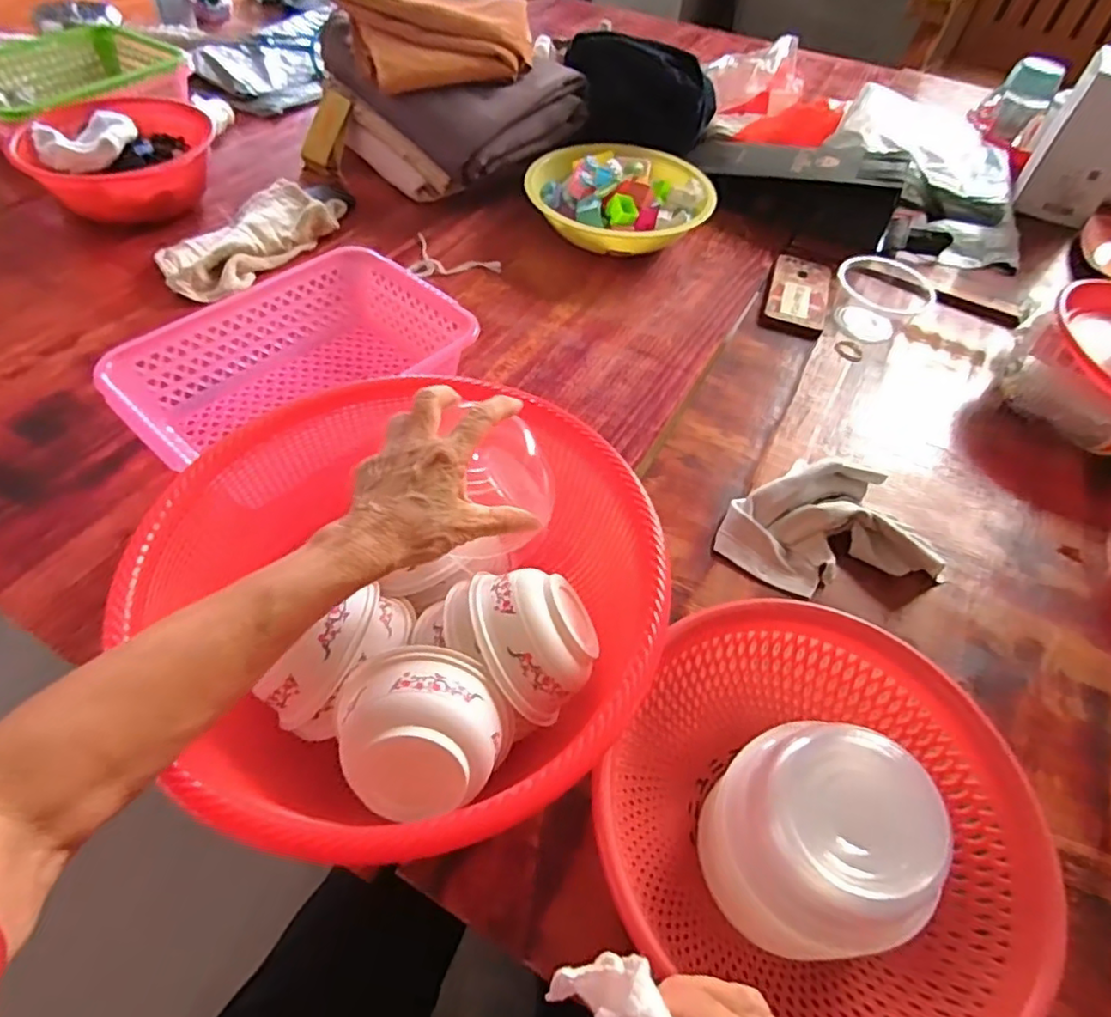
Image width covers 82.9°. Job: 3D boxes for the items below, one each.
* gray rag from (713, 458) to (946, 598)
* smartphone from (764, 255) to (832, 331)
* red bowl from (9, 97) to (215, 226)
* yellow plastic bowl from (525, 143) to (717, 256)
[{"bbox_3d":[0.243,0.019,0.576,0.183,0.044,0.123,-9,54,-11],"label":"gray rag"},{"bbox_3d":[0.323,-0.288,0.834,0.075,0.012,0.146,18,53,10],"label":"smartphone"},{"bbox_3d":[-0.572,-0.457,0.845,0.223,0.099,0.192,-13,55,-15],"label":"red bowl"},{"bbox_3d":[0.086,-0.424,0.873,0.237,0.080,0.205,-12,55,-15],"label":"yellow plastic bowl"}]

